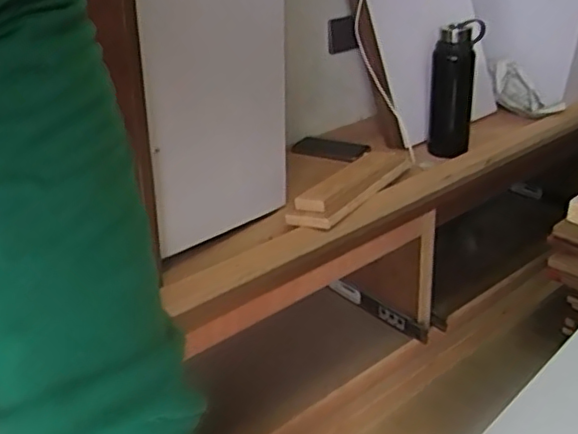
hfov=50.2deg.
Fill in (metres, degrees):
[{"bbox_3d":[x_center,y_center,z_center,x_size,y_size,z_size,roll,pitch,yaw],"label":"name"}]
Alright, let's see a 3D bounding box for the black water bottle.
[{"bbox_3d":[0.360,-0.271,1.362,0.095,0.280,0.106,2,28,10],"label":"black water bottle"}]

